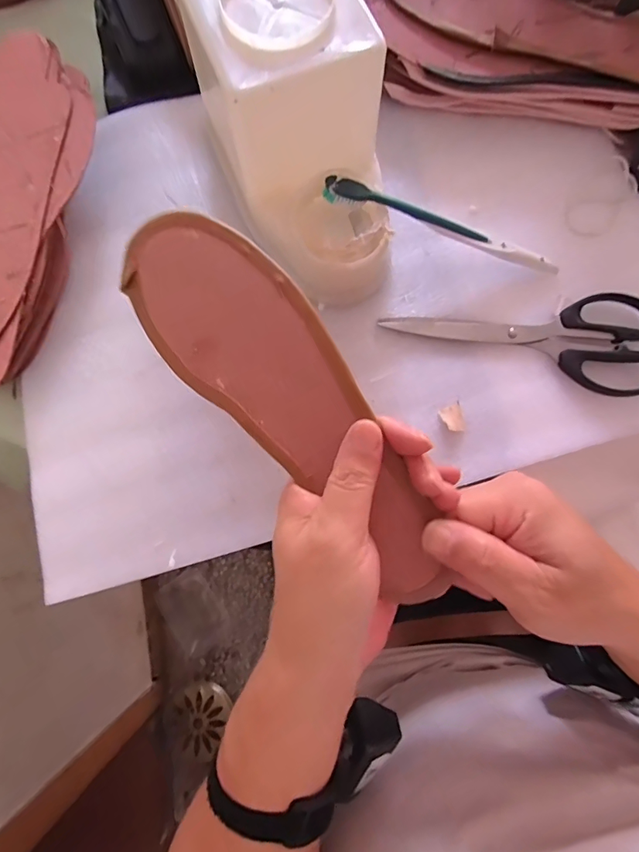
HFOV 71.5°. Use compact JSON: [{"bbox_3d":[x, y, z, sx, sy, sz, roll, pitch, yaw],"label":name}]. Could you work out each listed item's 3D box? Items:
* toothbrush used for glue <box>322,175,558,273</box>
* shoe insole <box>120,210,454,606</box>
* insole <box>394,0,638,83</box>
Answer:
[{"bbox_3d":[0.092,-0.142,0.320,0.184,0.012,0.013,14,78,-13],"label":"toothbrush used for glue"},{"bbox_3d":[-0.010,-0.016,0.236,0.074,0.011,0.240,-43,87,5],"label":"shoe insole"},{"bbox_3d":[0.168,-0.317,0.348,0.253,0.013,0.078,27,80,5],"label":"insole"}]

